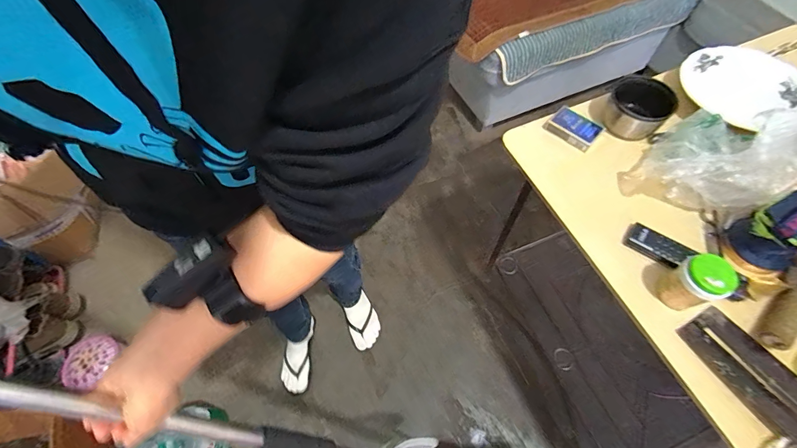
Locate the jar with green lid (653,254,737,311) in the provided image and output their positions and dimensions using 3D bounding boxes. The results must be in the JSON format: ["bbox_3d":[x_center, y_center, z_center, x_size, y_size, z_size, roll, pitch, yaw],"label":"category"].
[{"bbox_3d":[0.397,0.081,0.490,0.054,0.082,0.055,-1,61,2],"label":"jar with green lid"}]

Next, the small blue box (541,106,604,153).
[{"bbox_3d":[0.327,-0.180,0.676,0.089,0.025,0.062,37,69,20],"label":"small blue box"}]

